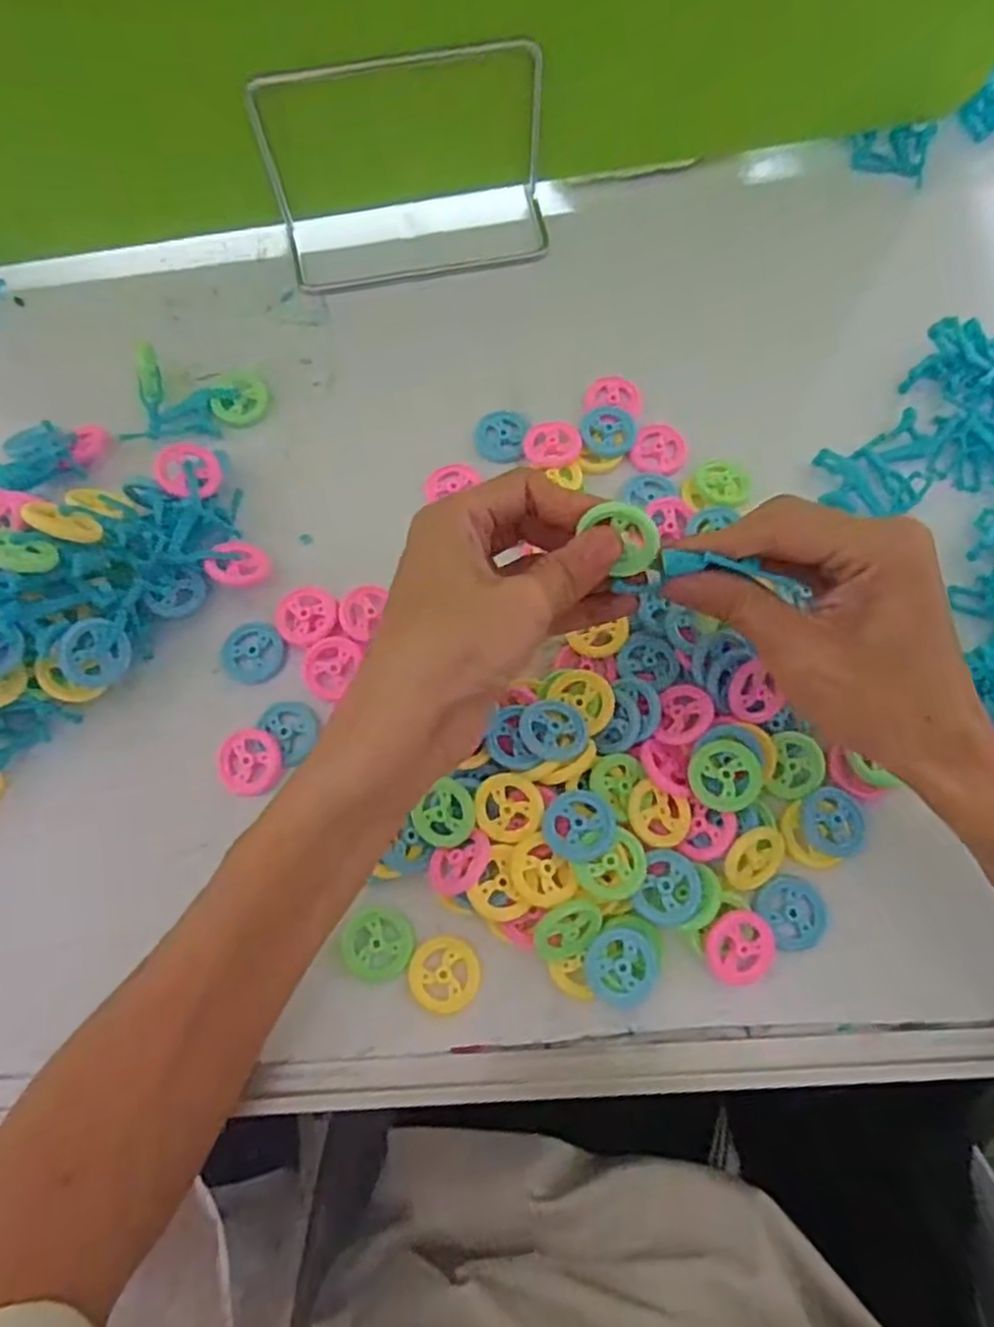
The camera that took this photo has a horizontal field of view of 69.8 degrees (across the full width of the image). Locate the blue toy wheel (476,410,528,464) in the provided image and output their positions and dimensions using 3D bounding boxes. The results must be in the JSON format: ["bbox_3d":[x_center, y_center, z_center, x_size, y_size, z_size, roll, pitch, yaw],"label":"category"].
[{"bbox_3d":[0.002,-0.121,0.380,0.025,0.008,0.026,5,73,3],"label":"blue toy wheel"}]

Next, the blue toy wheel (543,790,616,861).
[{"bbox_3d":[0.034,0.067,0.295,0.029,0.007,0.028,0,73,1],"label":"blue toy wheel"}]

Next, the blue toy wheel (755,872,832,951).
[{"bbox_3d":[0.126,0.105,0.303,0.028,0.004,0.031,-28,74,-7],"label":"blue toy wheel"}]

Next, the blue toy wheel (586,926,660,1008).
[{"bbox_3d":[0.051,0.125,0.294,0.028,0.012,0.030,0,73,1],"label":"blue toy wheel"}]

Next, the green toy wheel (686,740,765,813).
[{"bbox_3d":[0.098,0.048,0.305,0.030,0.009,0.029,0,73,1],"label":"green toy wheel"}]

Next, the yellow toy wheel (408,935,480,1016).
[{"bbox_3d":[-0.022,0.130,0.298,0.029,0.004,0.030,0,73,1],"label":"yellow toy wheel"}]

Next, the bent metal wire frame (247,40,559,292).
[{"bbox_3d":[-0.049,-0.270,0.388,0.156,0.086,0.058,-13,73,-2],"label":"bent metal wire frame"}]

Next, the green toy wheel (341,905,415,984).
[{"bbox_3d":[-0.050,0.119,0.301,0.030,0.004,0.029,0,73,1],"label":"green toy wheel"}]

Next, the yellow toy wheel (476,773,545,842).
[{"bbox_3d":[0.005,0.061,0.303,0.028,0.005,0.028,0,73,1],"label":"yellow toy wheel"}]

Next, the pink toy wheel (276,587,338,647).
[{"bbox_3d":[-0.091,-0.023,0.345,0.028,0.008,0.030,0,73,1],"label":"pink toy wheel"}]

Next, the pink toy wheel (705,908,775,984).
[{"bbox_3d":[0.100,0.117,0.295,0.029,0.011,0.028,0,73,1],"label":"pink toy wheel"}]

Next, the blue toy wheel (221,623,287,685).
[{"bbox_3d":[-0.116,-0.005,0.344,0.030,0.010,0.028,0,73,1],"label":"blue toy wheel"}]

